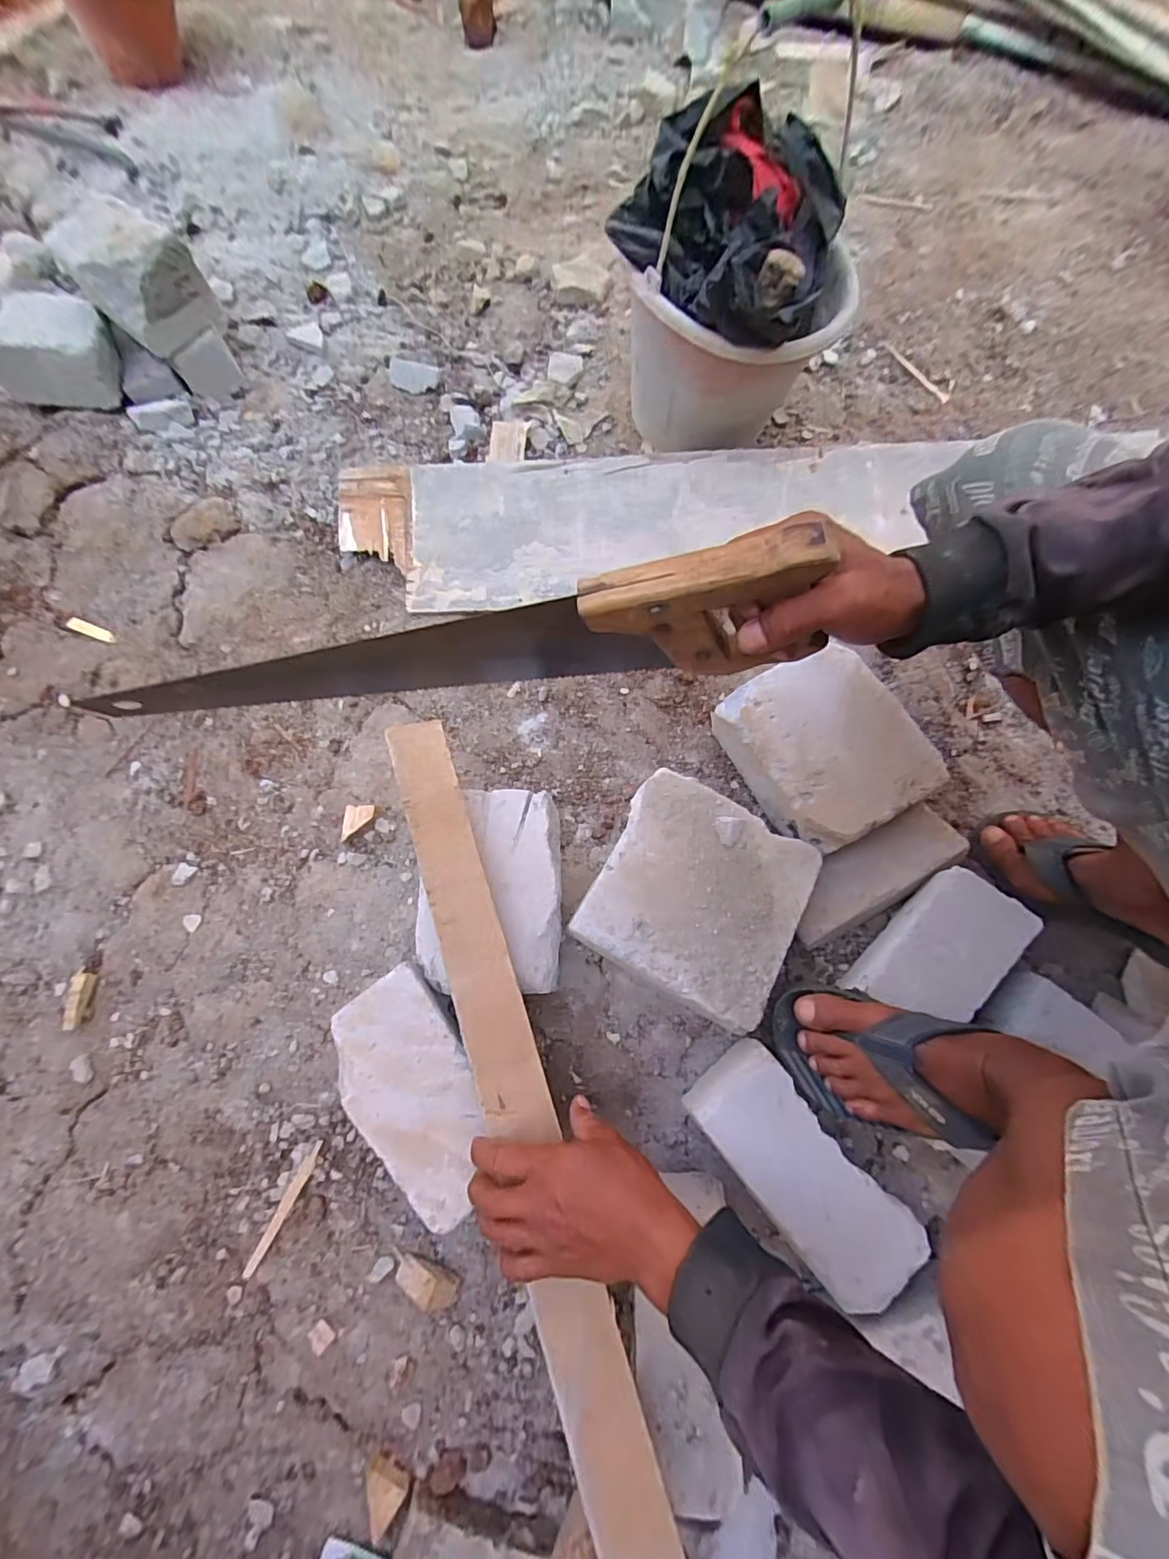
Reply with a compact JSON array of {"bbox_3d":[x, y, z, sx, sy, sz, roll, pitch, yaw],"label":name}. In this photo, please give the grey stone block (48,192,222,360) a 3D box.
[{"bbox_3d":[-0.645,-0.716,0.771,0.194,0.091,0.123,34,77,17],"label":"grey stone block"}]

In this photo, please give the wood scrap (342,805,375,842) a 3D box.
[{"bbox_3d":[-0.256,0.050,0.624,0.033,0.019,0.039,1,72,0],"label":"wood scrap"}]

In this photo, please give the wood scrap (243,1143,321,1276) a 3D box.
[{"bbox_3d":[-0.284,0.403,0.516,0.012,0.004,0.118,26,74,8],"label":"wood scrap"}]

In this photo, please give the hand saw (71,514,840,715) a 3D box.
[{"bbox_3d":[-0.089,-0.079,0.376,0.466,0.118,0.025,-7,72,11],"label":"hand saw"}]

